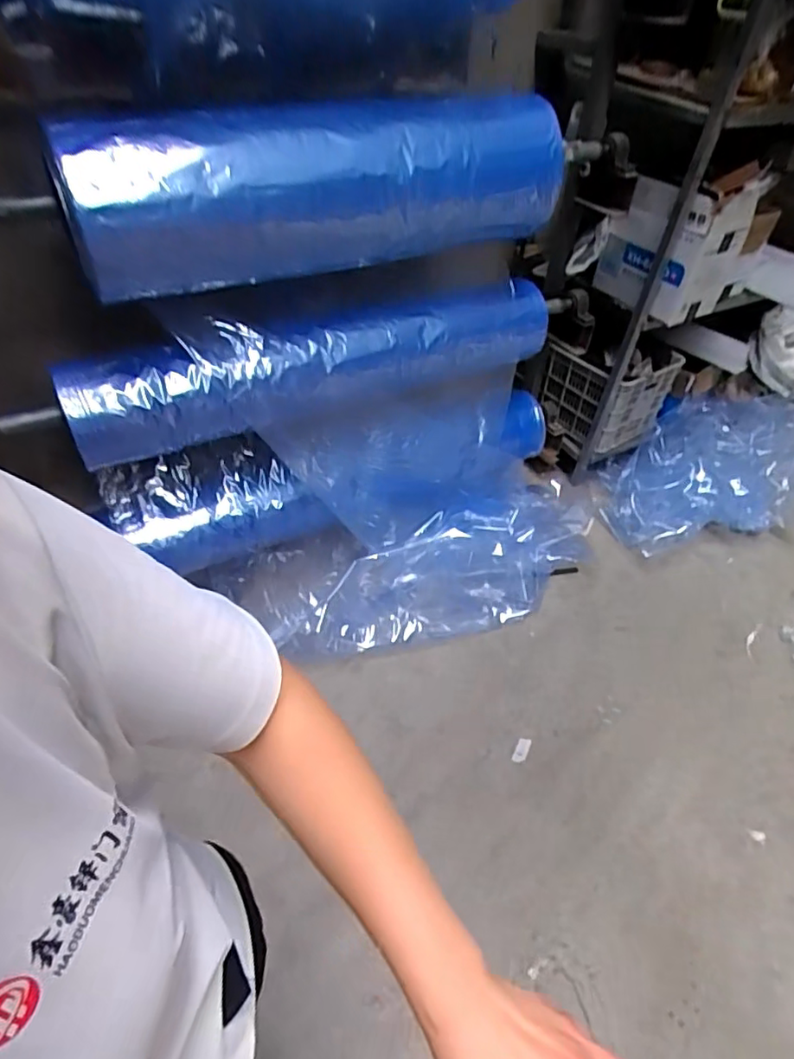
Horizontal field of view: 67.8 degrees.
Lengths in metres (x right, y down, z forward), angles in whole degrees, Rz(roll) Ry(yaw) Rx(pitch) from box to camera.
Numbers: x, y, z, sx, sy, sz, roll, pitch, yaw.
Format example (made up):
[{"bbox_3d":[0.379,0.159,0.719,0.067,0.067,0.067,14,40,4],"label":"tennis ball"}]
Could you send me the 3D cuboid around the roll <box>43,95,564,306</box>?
[{"bbox_3d":[-0.094,-0.675,1.188,1.025,0.268,0.233,-24,51,-25],"label":"roll"}]

